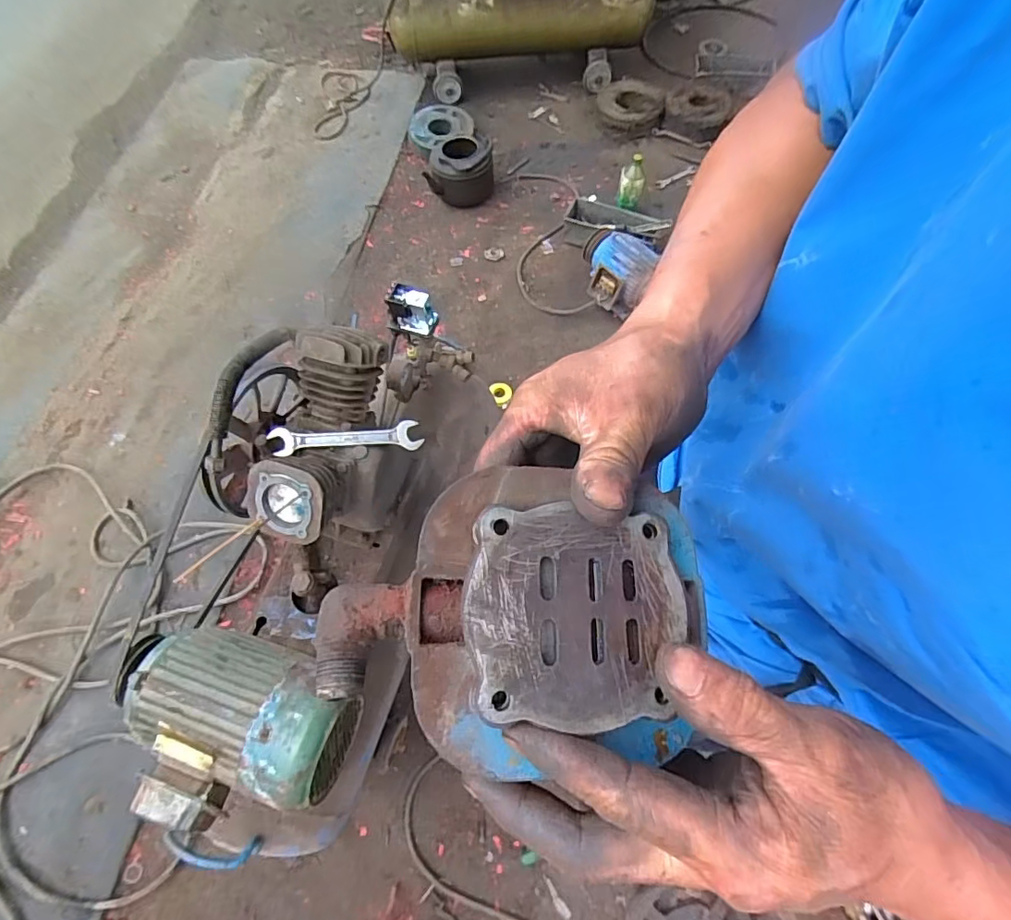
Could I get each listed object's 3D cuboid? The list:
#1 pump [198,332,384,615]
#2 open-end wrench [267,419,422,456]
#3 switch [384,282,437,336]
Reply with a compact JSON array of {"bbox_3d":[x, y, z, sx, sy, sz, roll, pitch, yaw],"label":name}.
[{"bbox_3d":[-0.318,0.009,0.834,0.258,0.302,0.360,1,65,1],"label":"pump"},{"bbox_3d":[-0.238,-0.034,0.796,0.219,0.014,0.043,-3,93,-13],"label":"open-end wrench"},{"bbox_3d":[-0.178,-0.287,1.008,0.091,0.088,0.051,7,65,4],"label":"switch"}]

